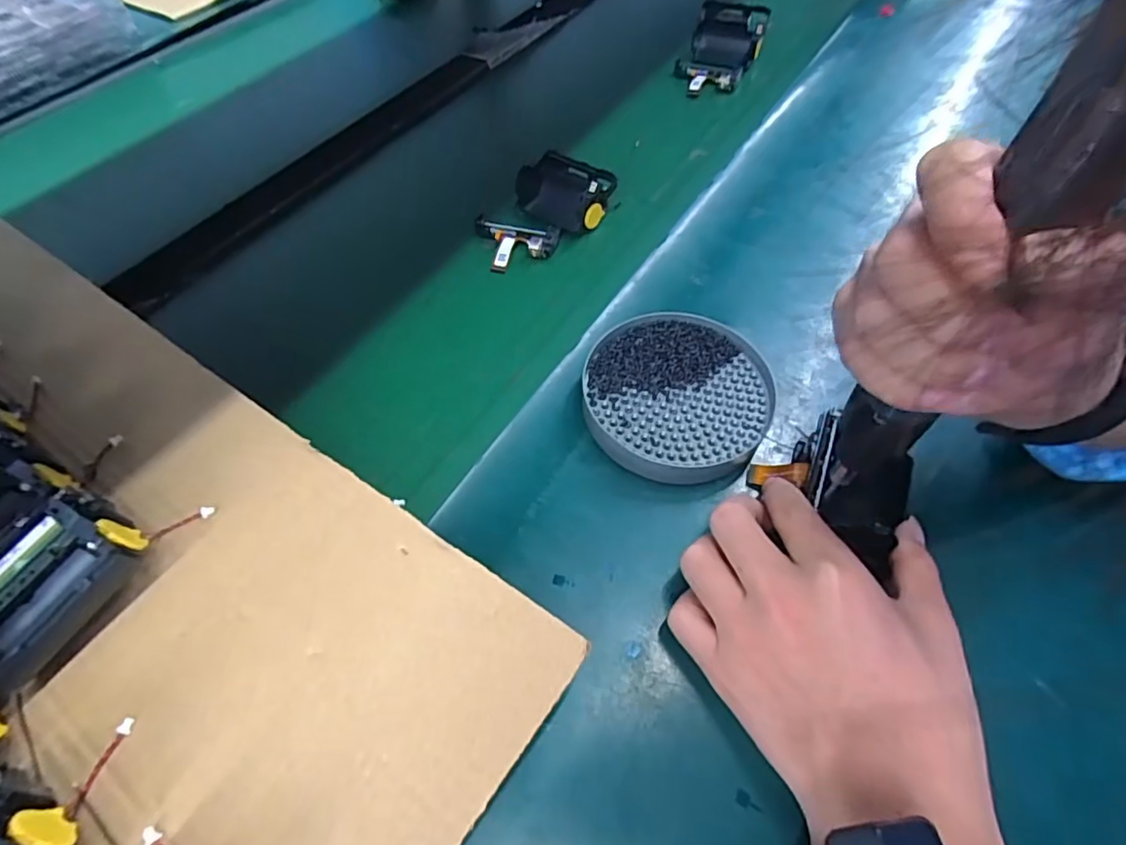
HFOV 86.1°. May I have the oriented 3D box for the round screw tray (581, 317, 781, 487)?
[{"bbox_3d":[0.070,-0.019,0.370,0.109,0.021,0.116,-1,55,1],"label":"round screw tray"}]

